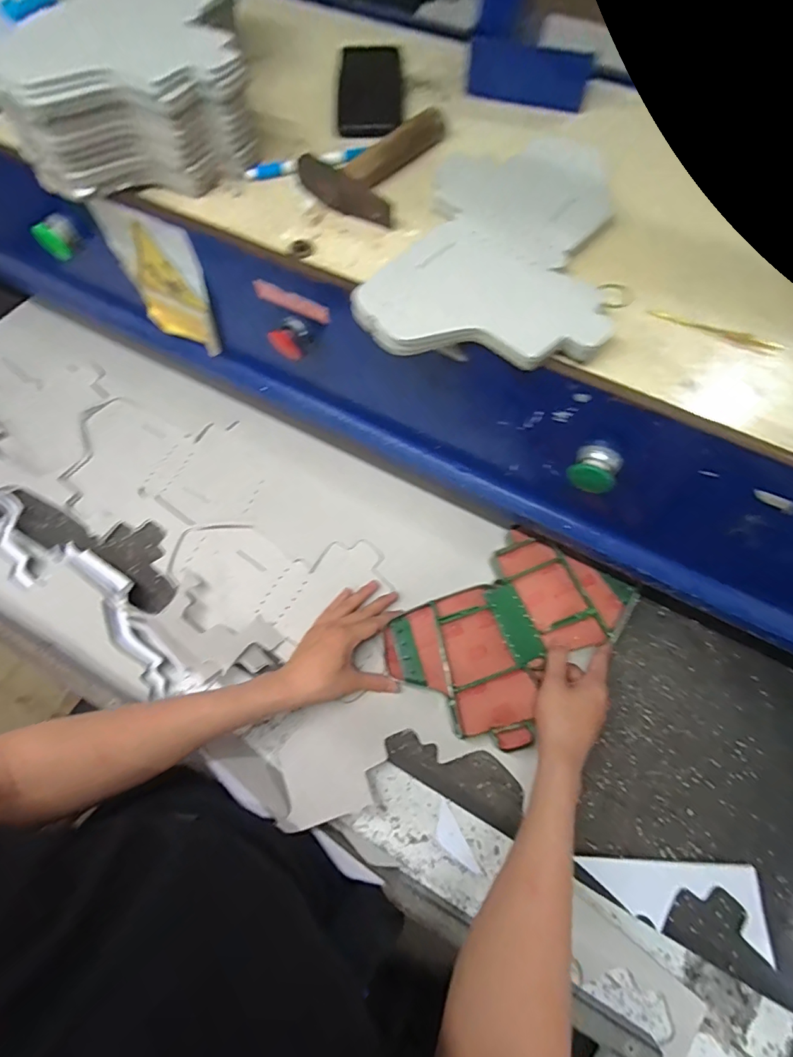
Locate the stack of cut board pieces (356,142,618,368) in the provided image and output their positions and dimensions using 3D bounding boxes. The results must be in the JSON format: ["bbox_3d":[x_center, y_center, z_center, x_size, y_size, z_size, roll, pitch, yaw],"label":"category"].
[{"bbox_3d":[0.090,-0.265,0.413,0.191,0.027,0.298,10,69,5],"label":"stack of cut board pieces"}]

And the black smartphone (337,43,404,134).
[{"bbox_3d":[-0.030,-0.493,0.516,0.071,0.013,0.147,0,67,0],"label":"black smartphone"}]

